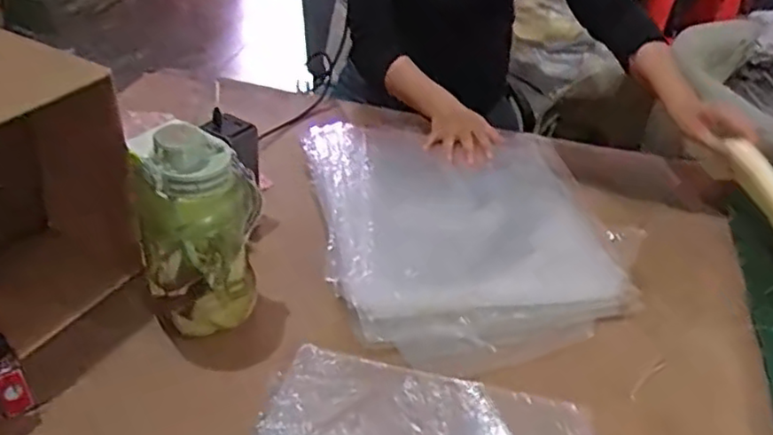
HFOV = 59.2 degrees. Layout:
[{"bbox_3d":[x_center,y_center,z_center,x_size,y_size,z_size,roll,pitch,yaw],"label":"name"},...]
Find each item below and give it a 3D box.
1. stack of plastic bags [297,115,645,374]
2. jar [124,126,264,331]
[{"bbox_3d":[0.091,-0.012,0.879,0.360,0.067,0.470,-7,38,-13],"label":"stack of plastic bags"},{"bbox_3d":[-0.183,0.013,0.681,0.109,0.211,0.087,-6,38,-11],"label":"jar"}]

